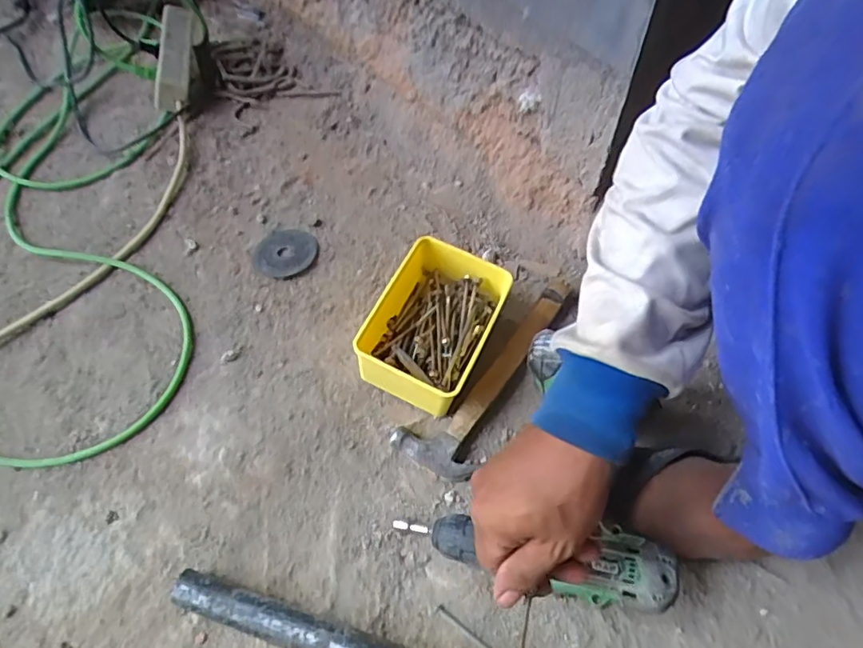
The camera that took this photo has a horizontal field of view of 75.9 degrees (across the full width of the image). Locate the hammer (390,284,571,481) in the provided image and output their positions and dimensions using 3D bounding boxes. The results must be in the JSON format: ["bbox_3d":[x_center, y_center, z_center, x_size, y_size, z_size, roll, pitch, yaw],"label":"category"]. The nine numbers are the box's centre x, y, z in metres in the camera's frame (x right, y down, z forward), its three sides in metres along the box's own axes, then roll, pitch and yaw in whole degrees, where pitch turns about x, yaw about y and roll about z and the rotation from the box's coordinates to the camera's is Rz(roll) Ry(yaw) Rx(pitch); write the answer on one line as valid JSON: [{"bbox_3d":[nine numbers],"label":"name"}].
[{"bbox_3d":[0.063,0.047,0.576,0.079,0.026,0.245,31,65,18],"label":"hammer"}]

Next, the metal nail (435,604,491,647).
[{"bbox_3d":[0.045,0.271,0.465,0.098,0.005,0.008,32,65,19],"label":"metal nail"}]

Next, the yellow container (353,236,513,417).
[{"bbox_3d":[0.001,0.002,0.572,0.107,0.074,0.160,23,63,15],"label":"yellow container"}]

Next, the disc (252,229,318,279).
[{"bbox_3d":[-0.177,-0.086,0.670,0.077,0.007,0.066,-20,61,-9],"label":"disc"}]

